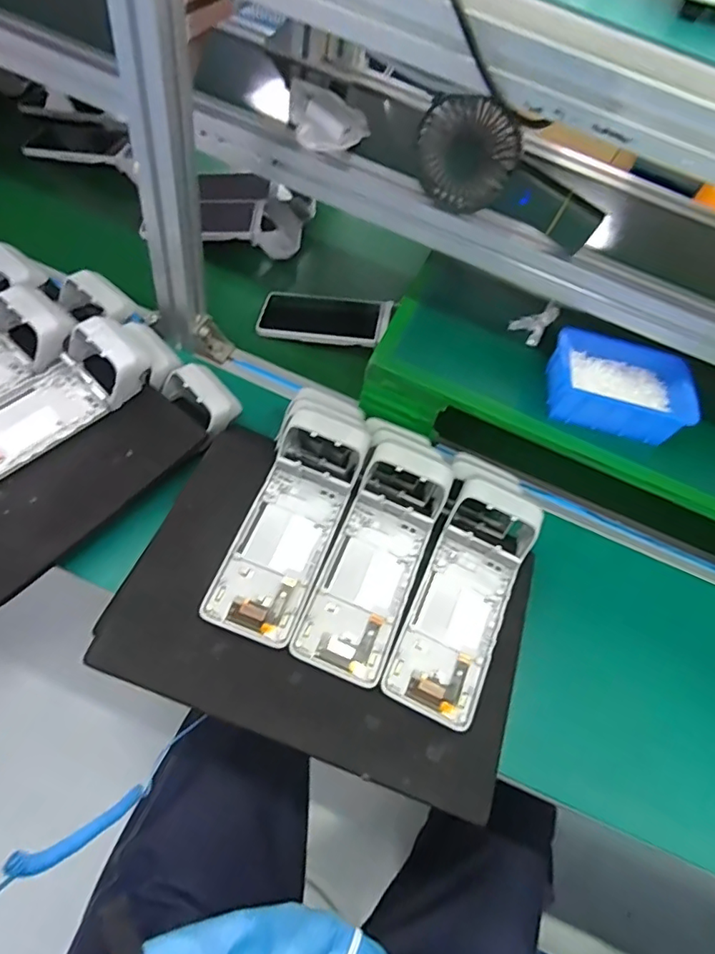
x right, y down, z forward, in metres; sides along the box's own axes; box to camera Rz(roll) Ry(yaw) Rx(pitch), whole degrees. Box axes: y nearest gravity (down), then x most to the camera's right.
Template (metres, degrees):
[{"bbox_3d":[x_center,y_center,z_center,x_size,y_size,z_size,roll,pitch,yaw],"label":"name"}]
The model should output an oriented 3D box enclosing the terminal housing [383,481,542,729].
[{"bbox_3d":[0.102,0.107,0.498,0.086,0.060,0.228,24,58,11],"label":"terminal housing"}]

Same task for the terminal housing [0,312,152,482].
[{"bbox_3d":[-0.321,-0.076,0.526,0.086,0.073,0.225,41,62,20],"label":"terminal housing"}]

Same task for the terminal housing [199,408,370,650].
[{"bbox_3d":[-0.060,0.032,0.501,0.090,0.055,0.235,18,57,7],"label":"terminal housing"}]

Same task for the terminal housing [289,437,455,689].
[{"bbox_3d":[0.021,0.068,0.500,0.084,0.057,0.233,21,57,9],"label":"terminal housing"}]

